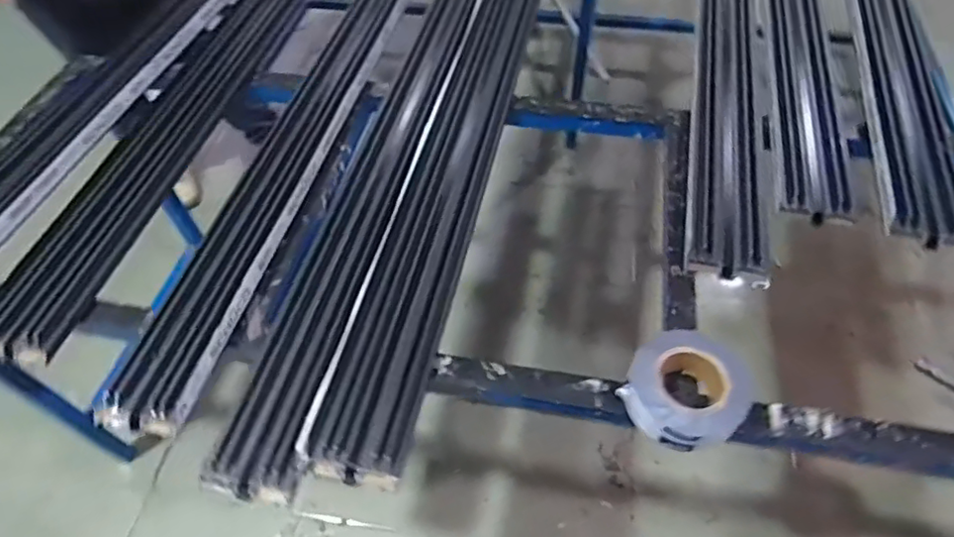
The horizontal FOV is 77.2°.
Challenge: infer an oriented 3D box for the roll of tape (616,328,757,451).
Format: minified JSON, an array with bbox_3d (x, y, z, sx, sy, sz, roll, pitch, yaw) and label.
[{"bbox_3d":[0.265,0.150,0.750,0.139,0.063,0.140,-1,54,2],"label":"roll of tape"}]

